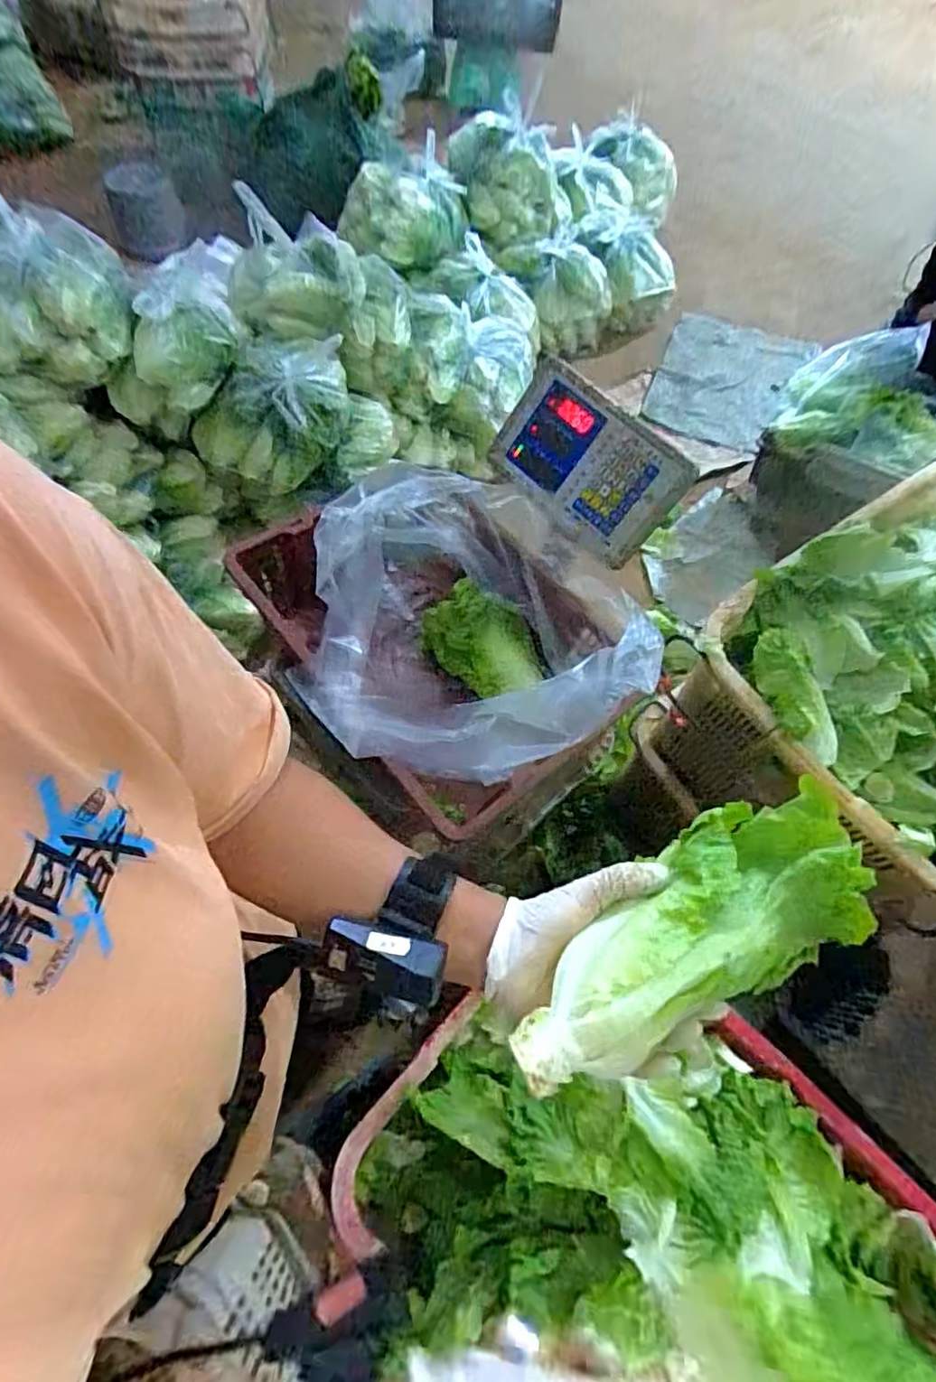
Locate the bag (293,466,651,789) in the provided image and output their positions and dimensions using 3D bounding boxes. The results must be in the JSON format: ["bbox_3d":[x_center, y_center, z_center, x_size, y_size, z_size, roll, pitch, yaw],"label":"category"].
[{"bbox_3d":[0.015,-0.069,0.748,0.351,0.284,0.374,7,61,0],"label":"bag"}]

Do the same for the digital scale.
[{"bbox_3d":[0.140,-0.284,0.760,0.248,0.143,0.038,46,29,18],"label":"digital scale"}]

